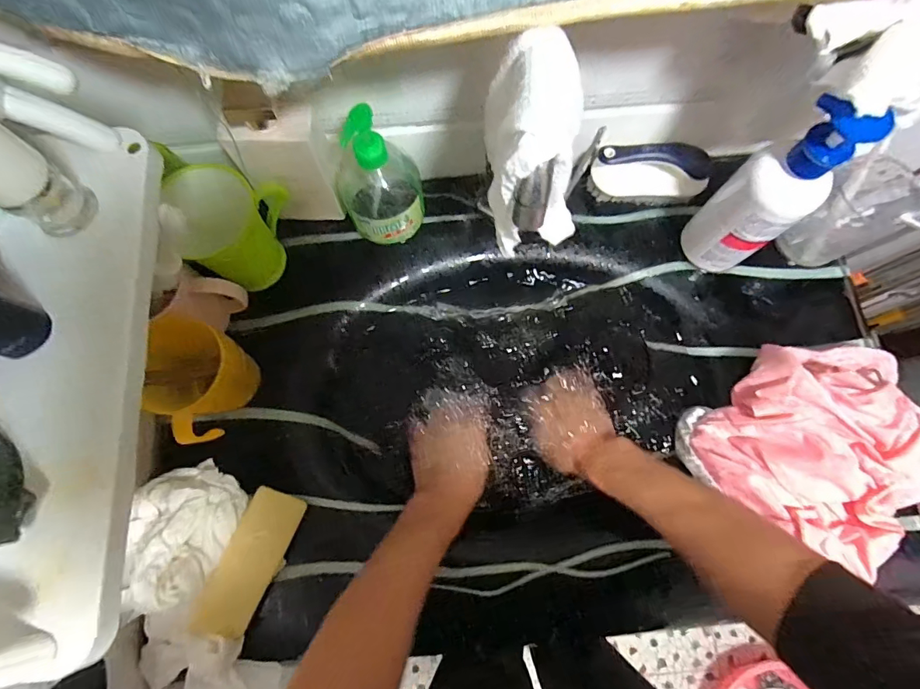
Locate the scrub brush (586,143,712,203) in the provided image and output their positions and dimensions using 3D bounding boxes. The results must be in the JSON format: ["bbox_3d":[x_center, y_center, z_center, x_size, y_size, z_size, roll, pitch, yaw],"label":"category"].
[{"bbox_3d":[0.218,-0.197,0.516,0.129,0.064,0.045,6,76,3],"label":"scrub brush"}]

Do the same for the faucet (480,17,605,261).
[{"bbox_3d":[0.054,-0.134,0.329,0.080,0.120,0.106,12,76,4],"label":"faucet"}]

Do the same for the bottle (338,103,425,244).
[{"bbox_3d":[-0.083,-0.166,0.471,0.084,0.177,0.074,-19,76,-4],"label":"bottle"}]

